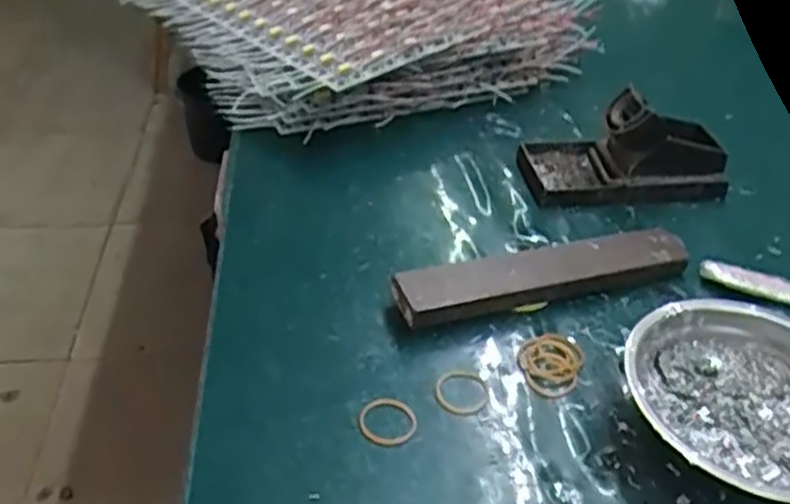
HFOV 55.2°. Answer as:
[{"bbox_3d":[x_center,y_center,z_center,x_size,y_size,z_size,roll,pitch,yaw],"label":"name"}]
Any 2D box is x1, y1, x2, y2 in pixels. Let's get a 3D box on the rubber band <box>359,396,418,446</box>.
[{"bbox_3d":[-0.004,0.088,0.396,0.030,0.004,0.029,2,39,-2],"label":"rubber band"}]

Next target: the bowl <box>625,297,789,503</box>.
[{"bbox_3d":[0.182,0.082,0.391,0.123,0.038,0.124,2,39,-2],"label":"bowl"}]

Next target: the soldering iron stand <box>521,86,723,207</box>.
[{"bbox_3d":[0.176,-0.083,0.579,0.152,0.060,0.074,-3,40,-8],"label":"soldering iron stand"}]

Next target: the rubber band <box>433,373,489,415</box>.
[{"bbox_3d":[0.036,0.077,0.414,0.029,0.004,0.029,2,39,-2],"label":"rubber band"}]

